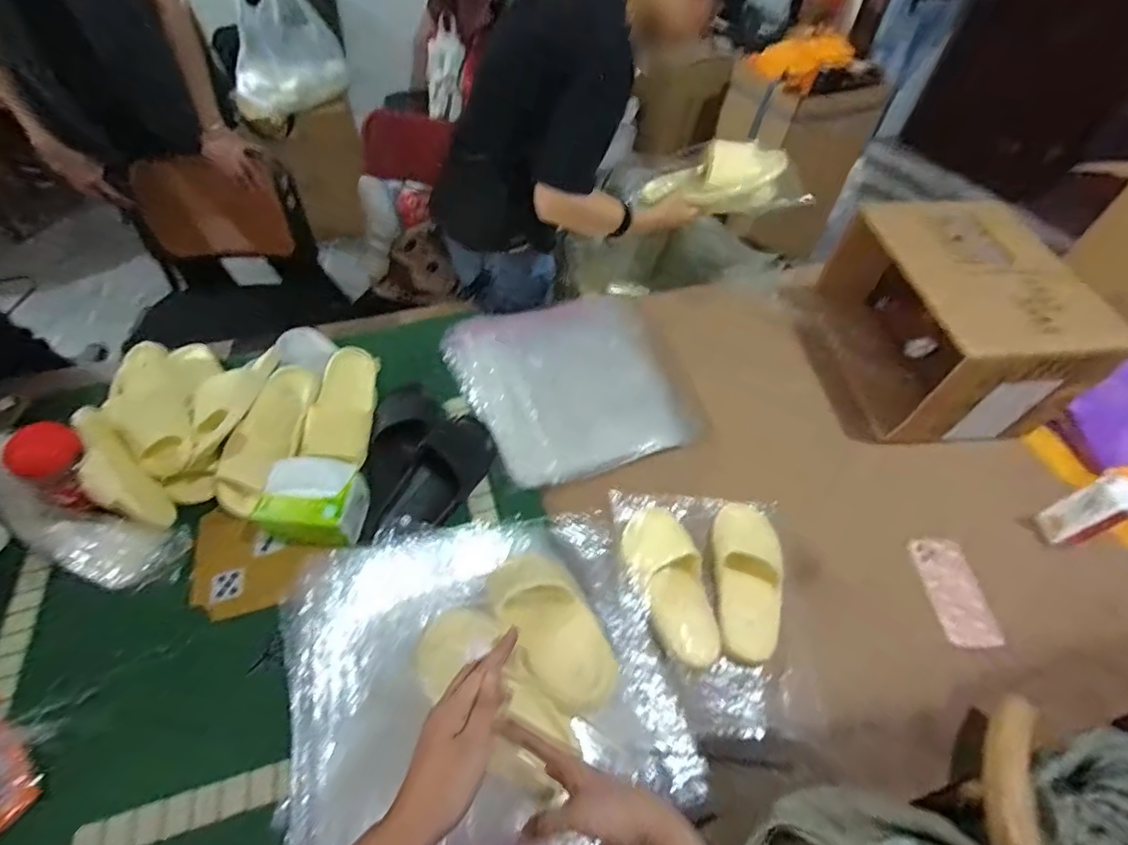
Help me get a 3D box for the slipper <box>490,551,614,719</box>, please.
[{"bbox_3d":[-0.017,0.241,0.645,0.102,0.058,0.217,-24,44,-19],"label":"slipper"}]

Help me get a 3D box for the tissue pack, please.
[{"bbox_3d":[-0.380,0.118,0.808,0.138,0.087,0.117,10,53,5],"label":"tissue pack"}]

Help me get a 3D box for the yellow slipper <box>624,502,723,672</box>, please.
[{"bbox_3d":[0.158,0.229,0.768,0.100,0.051,0.232,-14,55,-13],"label":"yellow slipper"}]

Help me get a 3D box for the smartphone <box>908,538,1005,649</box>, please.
[{"bbox_3d":[0.586,0.252,0.789,0.085,0.018,0.161,-1,54,-4],"label":"smartphone"}]

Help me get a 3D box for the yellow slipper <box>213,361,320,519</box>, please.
[{"bbox_3d":[-0.486,0.023,0.858,0.092,0.067,0.257,19,76,11],"label":"yellow slipper"}]

